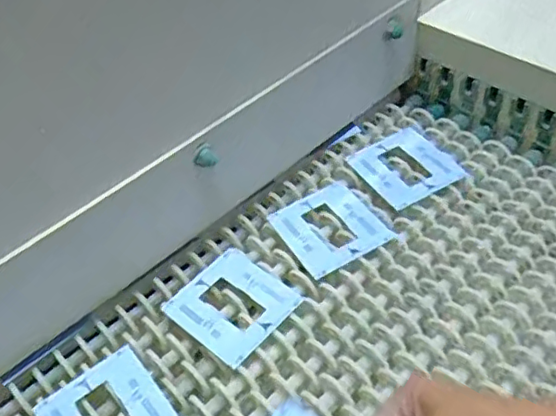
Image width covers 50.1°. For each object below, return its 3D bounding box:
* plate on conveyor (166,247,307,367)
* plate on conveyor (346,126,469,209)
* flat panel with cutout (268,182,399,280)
[{"bbox_3d":[-0.045,0.096,0.604,0.107,0.007,0.104,32,57,31],"label":"plate on conveyor"},{"bbox_3d":[0.155,-0.052,0.726,0.109,0.010,0.115,-23,49,-13],"label":"plate on conveyor"},{"bbox_3d":[0.059,0.021,0.664,0.105,0.007,0.113,-29,49,-20],"label":"flat panel with cutout"}]

